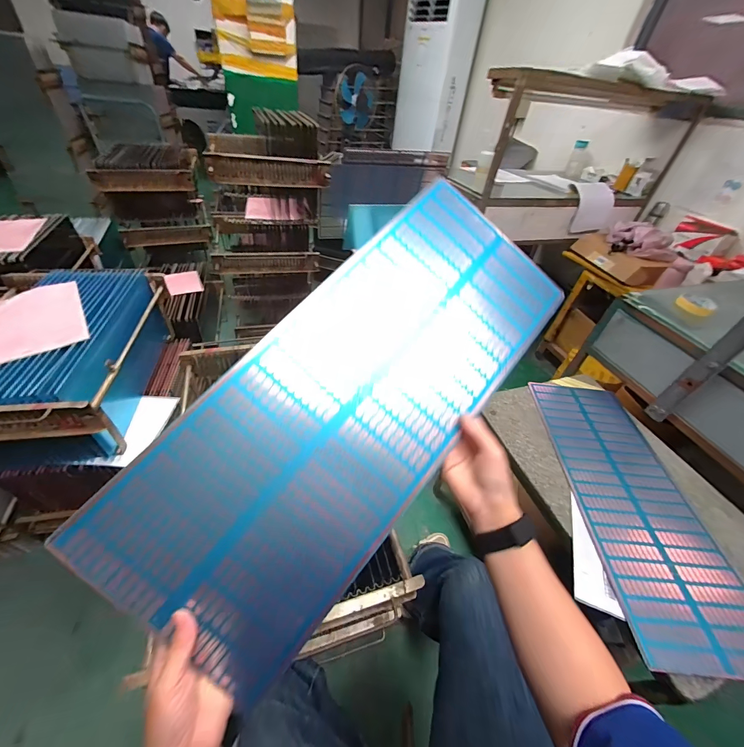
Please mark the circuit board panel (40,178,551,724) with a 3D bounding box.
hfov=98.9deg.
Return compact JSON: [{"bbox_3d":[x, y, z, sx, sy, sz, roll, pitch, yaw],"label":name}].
[{"bbox_3d":[-0.004,0.022,0.381,0.244,0.010,0.599,42,74,-3],"label":"circuit board panel"}]

